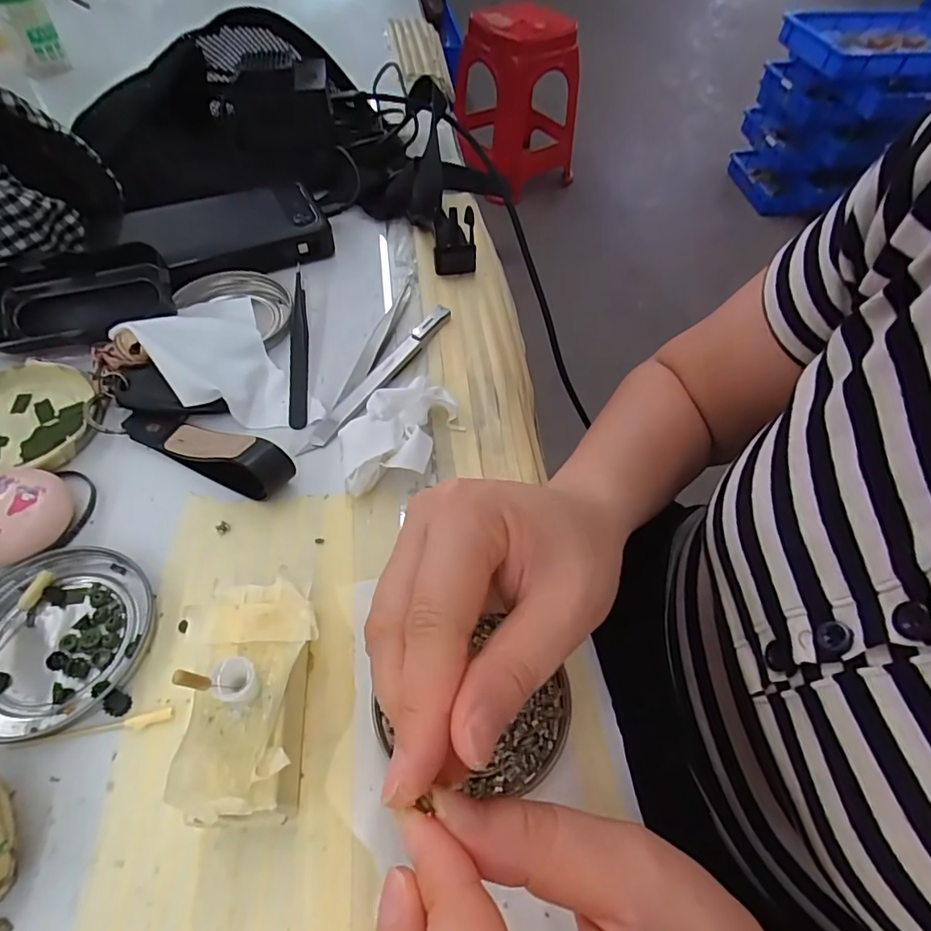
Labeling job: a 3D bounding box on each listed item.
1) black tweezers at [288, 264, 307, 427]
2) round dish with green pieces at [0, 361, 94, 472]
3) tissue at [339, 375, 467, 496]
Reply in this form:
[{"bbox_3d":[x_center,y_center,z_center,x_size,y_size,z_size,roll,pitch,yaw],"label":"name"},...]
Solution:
[{"bbox_3d":[-0.107,-0.079,0.328,0.010,0.016,0.131,-6,56,-8],"label":"black tweezers"},{"bbox_3d":[-0.244,-0.026,0.285,0.078,0.012,0.071,2,56,-3],"label":"round dish with green pieces"},{"bbox_3d":[-0.035,-0.017,0.284,0.068,0.019,0.055,-15,58,-14],"label":"tissue"}]

